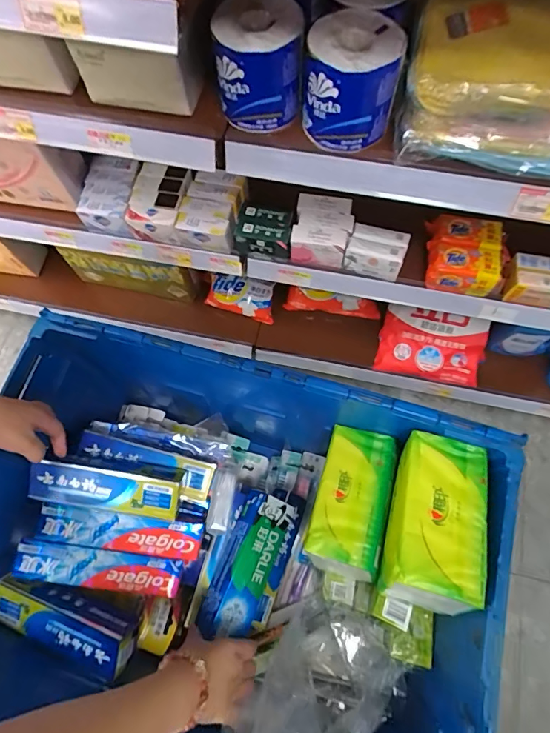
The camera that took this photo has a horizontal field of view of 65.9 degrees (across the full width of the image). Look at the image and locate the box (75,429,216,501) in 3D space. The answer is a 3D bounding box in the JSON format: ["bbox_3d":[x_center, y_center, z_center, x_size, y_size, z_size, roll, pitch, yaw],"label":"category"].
[{"bbox_3d":[-0.180,0.136,0.585,0.188,0.030,0.051,14,72,6],"label":"box"}]

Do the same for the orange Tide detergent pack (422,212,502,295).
[{"bbox_3d":[0.336,-0.201,0.768,0.123,0.057,0.119,12,72,6],"label":"orange Tide detergent pack"}]

